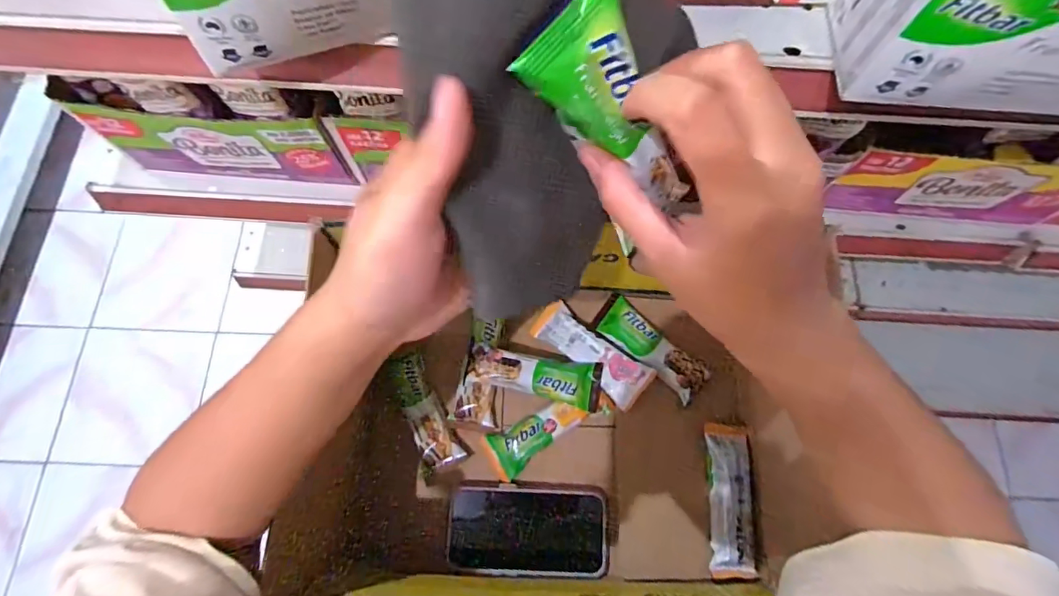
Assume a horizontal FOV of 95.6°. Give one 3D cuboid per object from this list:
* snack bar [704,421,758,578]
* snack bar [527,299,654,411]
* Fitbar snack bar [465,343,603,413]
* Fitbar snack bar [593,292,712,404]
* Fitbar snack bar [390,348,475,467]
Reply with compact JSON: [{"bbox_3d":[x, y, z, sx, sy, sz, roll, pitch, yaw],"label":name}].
[{"bbox_3d":[0.191,0.192,0.456,0.039,0.022,0.132,4,73,1],"label":"snack bar"},{"bbox_3d":[0.061,0.054,0.500,0.137,0.018,0.045,37,76,27],"label":"snack bar"},{"bbox_3d":[0.007,0.078,0.481,0.130,0.020,0.043,11,73,3],"label":"Fitbar snack bar"},{"bbox_3d":[0.123,0.050,0.490,0.126,0.023,0.040,40,77,11],"label":"Fitbar snack bar"},{"bbox_3d":[-0.107,0.114,0.489,0.039,0.019,0.117,-29,75,-9],"label":"Fitbar snack bar"}]

